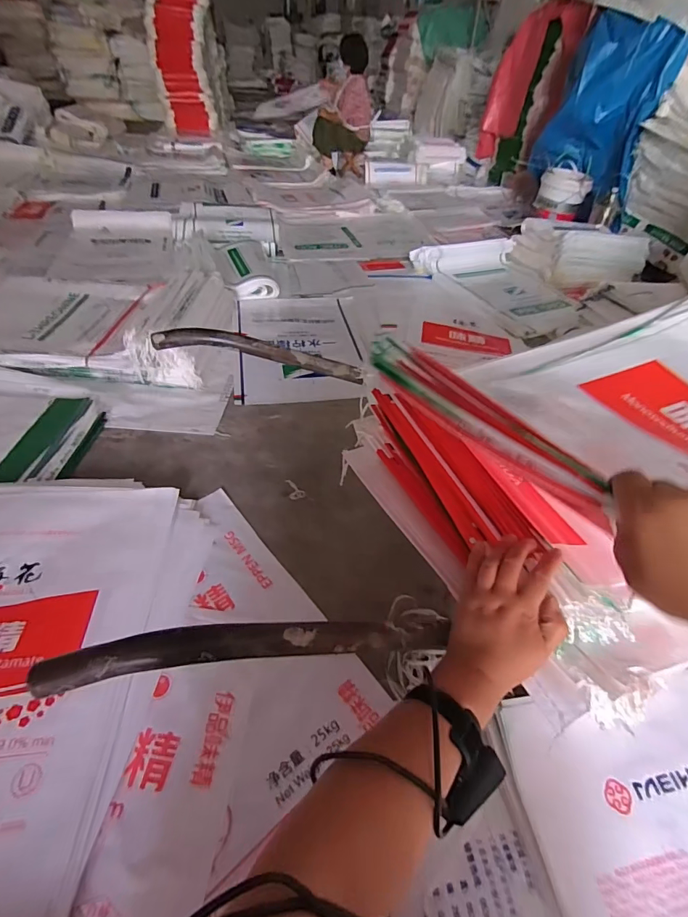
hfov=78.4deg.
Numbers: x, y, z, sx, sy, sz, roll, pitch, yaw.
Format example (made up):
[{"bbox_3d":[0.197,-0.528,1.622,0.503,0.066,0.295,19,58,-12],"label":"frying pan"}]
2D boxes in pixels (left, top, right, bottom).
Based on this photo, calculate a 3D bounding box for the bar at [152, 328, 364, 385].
[{"bbox_3d":[-0.157,-0.198,0.807,0.388,0.072,0.055,4,45,-1],"label":"bar"}]

